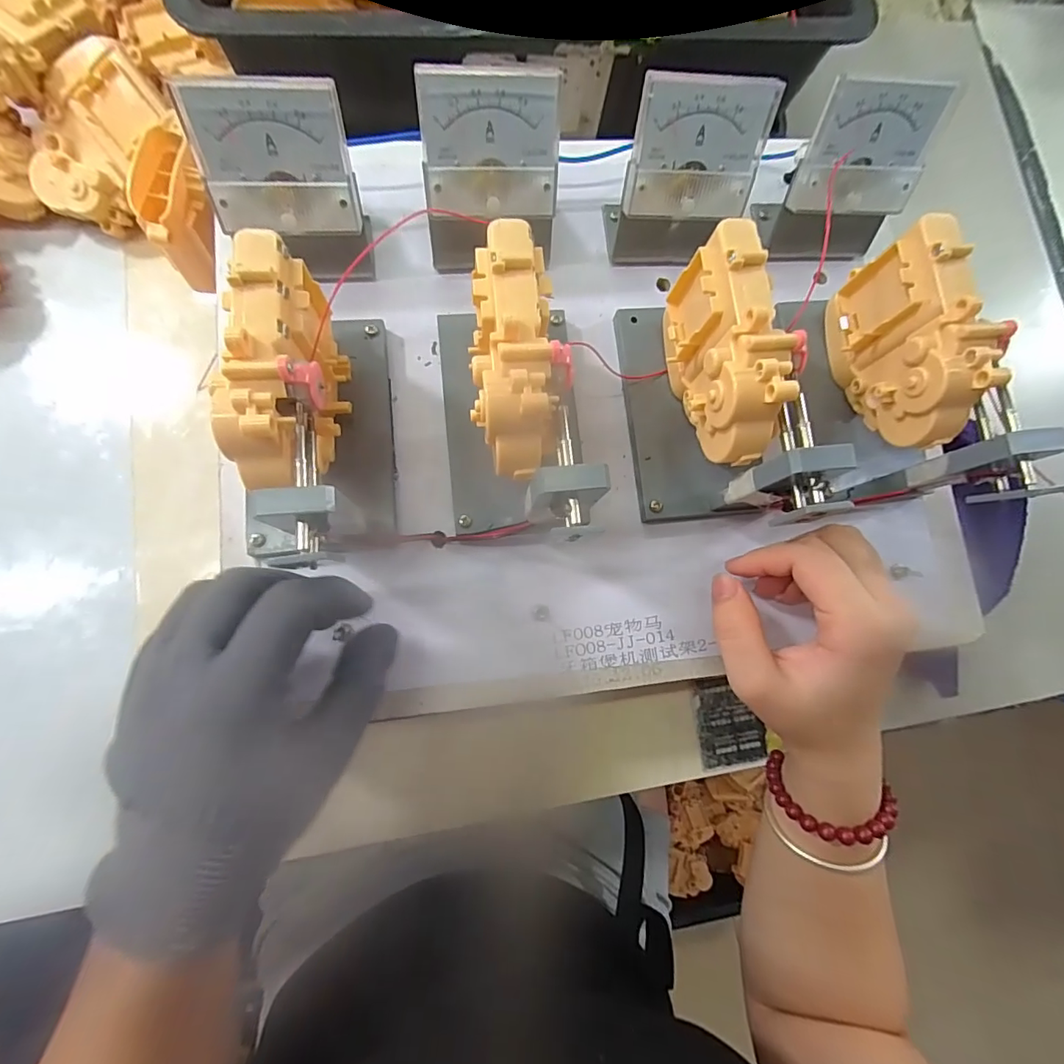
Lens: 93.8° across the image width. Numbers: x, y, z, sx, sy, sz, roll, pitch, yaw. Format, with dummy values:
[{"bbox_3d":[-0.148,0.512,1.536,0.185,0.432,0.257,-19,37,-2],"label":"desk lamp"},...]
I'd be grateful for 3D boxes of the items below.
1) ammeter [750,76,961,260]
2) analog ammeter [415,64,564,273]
[{"bbox_3d":[0.169,-0.189,0.268,0.072,0.071,0.042,-4,81,-7],"label":"ammeter"},{"bbox_3d":[-0.020,-0.172,0.249,0.064,0.076,0.045,-2,81,-7],"label":"analog ammeter"}]

